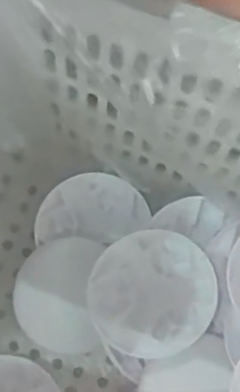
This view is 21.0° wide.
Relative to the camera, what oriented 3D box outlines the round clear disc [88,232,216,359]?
[{"bbox_3d":[0.027,0.081,0.546,0.104,0.007,0.103,-4,68,9],"label":"round clear disc"}]

